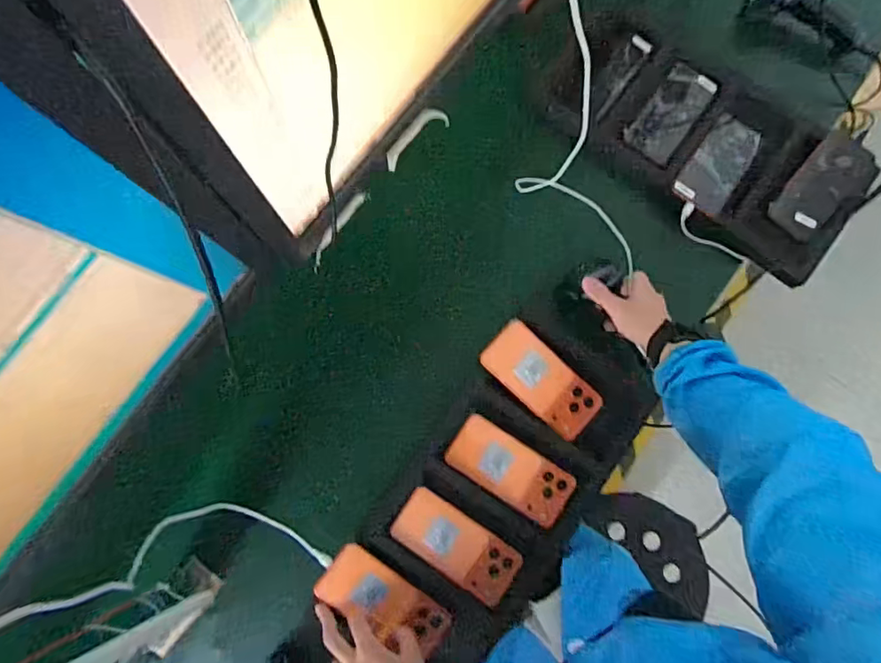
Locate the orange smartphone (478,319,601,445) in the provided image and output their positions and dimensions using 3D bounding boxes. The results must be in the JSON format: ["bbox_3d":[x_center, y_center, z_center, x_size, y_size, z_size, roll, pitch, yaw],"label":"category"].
[{"bbox_3d":[0.137,0.065,0.741,0.168,0.013,0.077,42,90,-3],"label":"orange smartphone"}]

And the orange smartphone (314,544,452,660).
[{"bbox_3d":[-0.068,0.332,0.684,0.159,0.007,0.072,33,66,4],"label":"orange smartphone"}]

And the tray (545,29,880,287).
[{"bbox_3d":[0.397,-0.291,0.836,0.461,0.049,0.229,35,83,6],"label":"tray"}]

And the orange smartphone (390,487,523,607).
[{"bbox_3d":[0.019,0.275,0.717,0.164,0.013,0.073,32,83,6],"label":"orange smartphone"}]

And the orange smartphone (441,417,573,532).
[{"bbox_3d":[0.092,0.183,0.739,0.165,0.016,0.078,32,83,5],"label":"orange smartphone"}]

